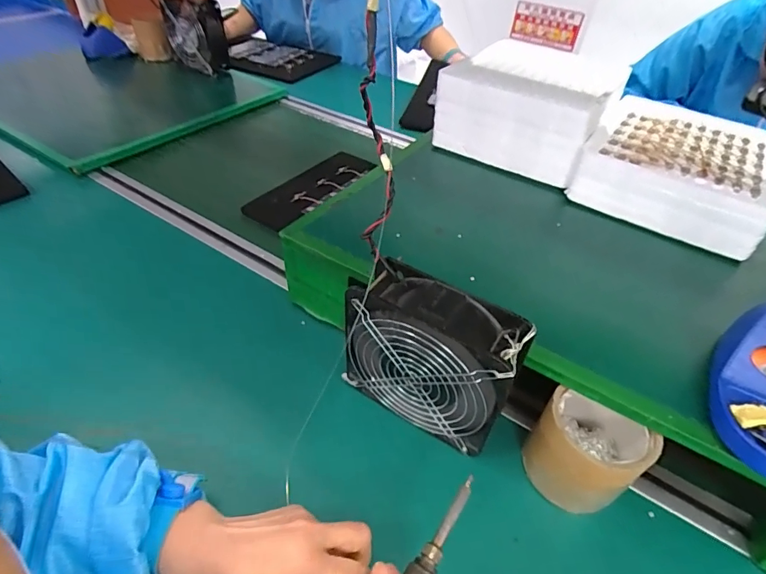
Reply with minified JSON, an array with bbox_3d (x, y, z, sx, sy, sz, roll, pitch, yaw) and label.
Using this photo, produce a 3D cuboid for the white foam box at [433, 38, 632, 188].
[{"bbox_3d":[0.219,-0.260,0.655,0.210,0.120,0.237,27,48,23],"label":"white foam box"}]

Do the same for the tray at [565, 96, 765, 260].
[{"bbox_3d":[0.373,-0.156,0.565,0.205,0.067,0.231,26,47,21],"label":"tray"}]

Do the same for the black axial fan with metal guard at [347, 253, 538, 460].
[{"bbox_3d":[0.042,0.066,0.403,0.149,0.148,0.057,26,47,22],"label":"black axial fan with metal guard"}]

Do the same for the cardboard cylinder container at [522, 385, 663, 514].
[{"bbox_3d":[0.183,0.139,0.387,0.094,0.089,0.079,-23,50,-26],"label":"cardboard cylinder container"}]

